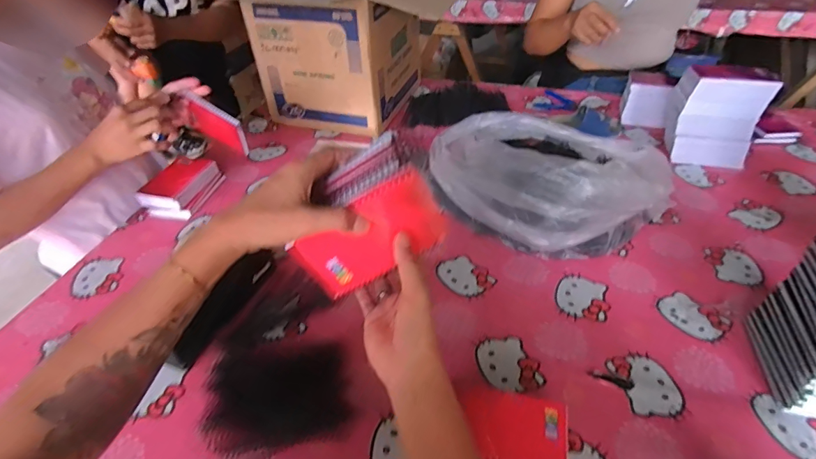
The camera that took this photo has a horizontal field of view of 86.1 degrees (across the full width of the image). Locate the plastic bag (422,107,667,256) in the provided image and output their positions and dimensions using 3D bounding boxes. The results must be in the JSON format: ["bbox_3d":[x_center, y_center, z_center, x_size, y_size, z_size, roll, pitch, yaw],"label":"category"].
[{"bbox_3d":[0.221,-0.097,0.737,0.364,0.156,0.262,25,47,28],"label":"plastic bag"}]

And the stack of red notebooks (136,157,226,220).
[{"bbox_3d":[-0.430,-0.089,0.829,0.097,0.048,0.153,7,41,10],"label":"stack of red notebooks"}]

